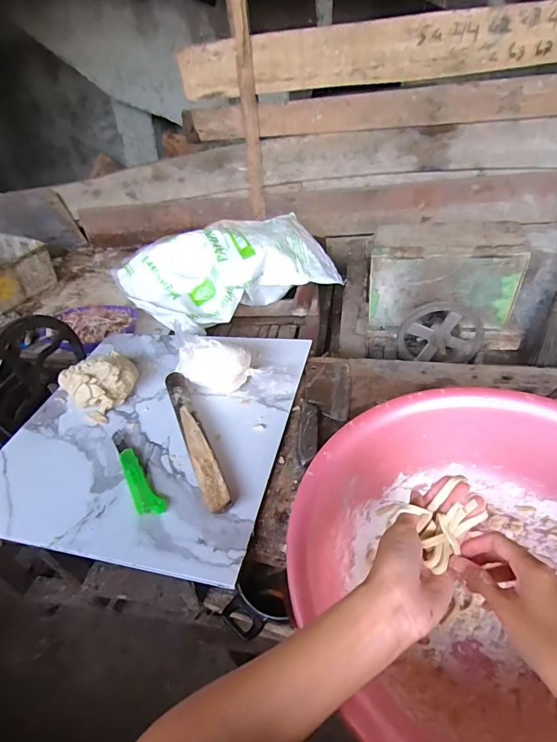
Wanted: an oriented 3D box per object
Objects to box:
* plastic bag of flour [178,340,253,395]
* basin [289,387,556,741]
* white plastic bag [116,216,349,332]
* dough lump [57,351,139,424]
[{"bbox_3d":[-0.123,-0.020,0.760,0.144,0.070,0.083,19,47,27],"label":"plastic bag of flour"},{"bbox_3d":[0.223,0.204,0.415,0.395,0.123,0.403,-4,41,4],"label":"basin"},{"bbox_3d":[-0.176,-0.357,1.396,0.686,0.189,0.435,-22,43,-16],"label":"white plastic bag"},{"bbox_3d":[-0.346,0.014,0.788,0.138,0.070,0.125,20,48,28],"label":"dough lump"}]

